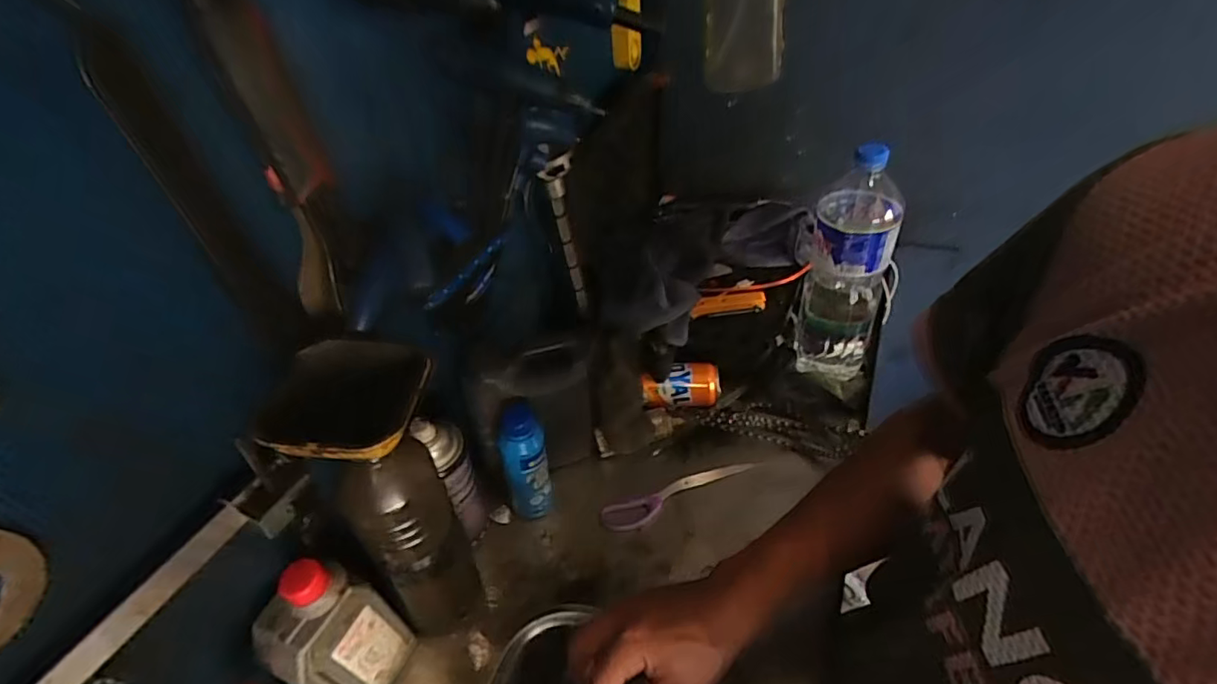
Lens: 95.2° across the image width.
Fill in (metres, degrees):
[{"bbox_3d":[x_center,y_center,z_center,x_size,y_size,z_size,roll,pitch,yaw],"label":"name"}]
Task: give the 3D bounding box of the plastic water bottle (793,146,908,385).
[{"bbox_3d":[0.290,-0.083,0.669,0.100,0.302,0.090,12,46,17],"label":"plastic water bottle"}]

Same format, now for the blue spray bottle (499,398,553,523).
[{"bbox_3d":[-0.088,0.131,0.601,0.052,0.153,0.052,-3,43,2],"label":"blue spray bottle"}]

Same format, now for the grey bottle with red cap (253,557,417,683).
[{"bbox_3d":[-0.222,0.245,0.458,0.048,0.174,0.085,18,48,23],"label":"grey bottle with red cap"}]

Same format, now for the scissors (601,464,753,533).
[{"bbox_3d":[0.084,0.178,0.645,0.191,0.008,0.035,-16,44,-11],"label":"scissors"}]

